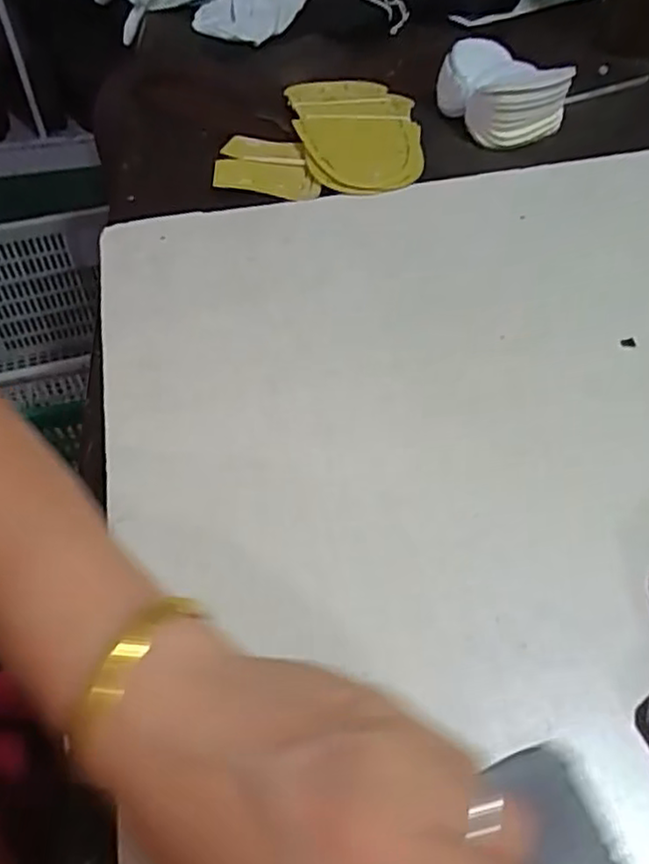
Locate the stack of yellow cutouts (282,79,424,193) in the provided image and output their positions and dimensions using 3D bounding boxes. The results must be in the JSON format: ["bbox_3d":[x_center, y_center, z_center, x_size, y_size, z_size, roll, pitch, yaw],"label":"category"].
[{"bbox_3d":[0.032,-0.254,0.558,0.107,0.016,0.169,-9,51,-8],"label":"stack of yellow cutouts"}]

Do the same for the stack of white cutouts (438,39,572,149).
[{"bbox_3d":[0.153,-0.296,0.572,0.094,0.042,0.106,-13,51,-11],"label":"stack of white cutouts"}]

